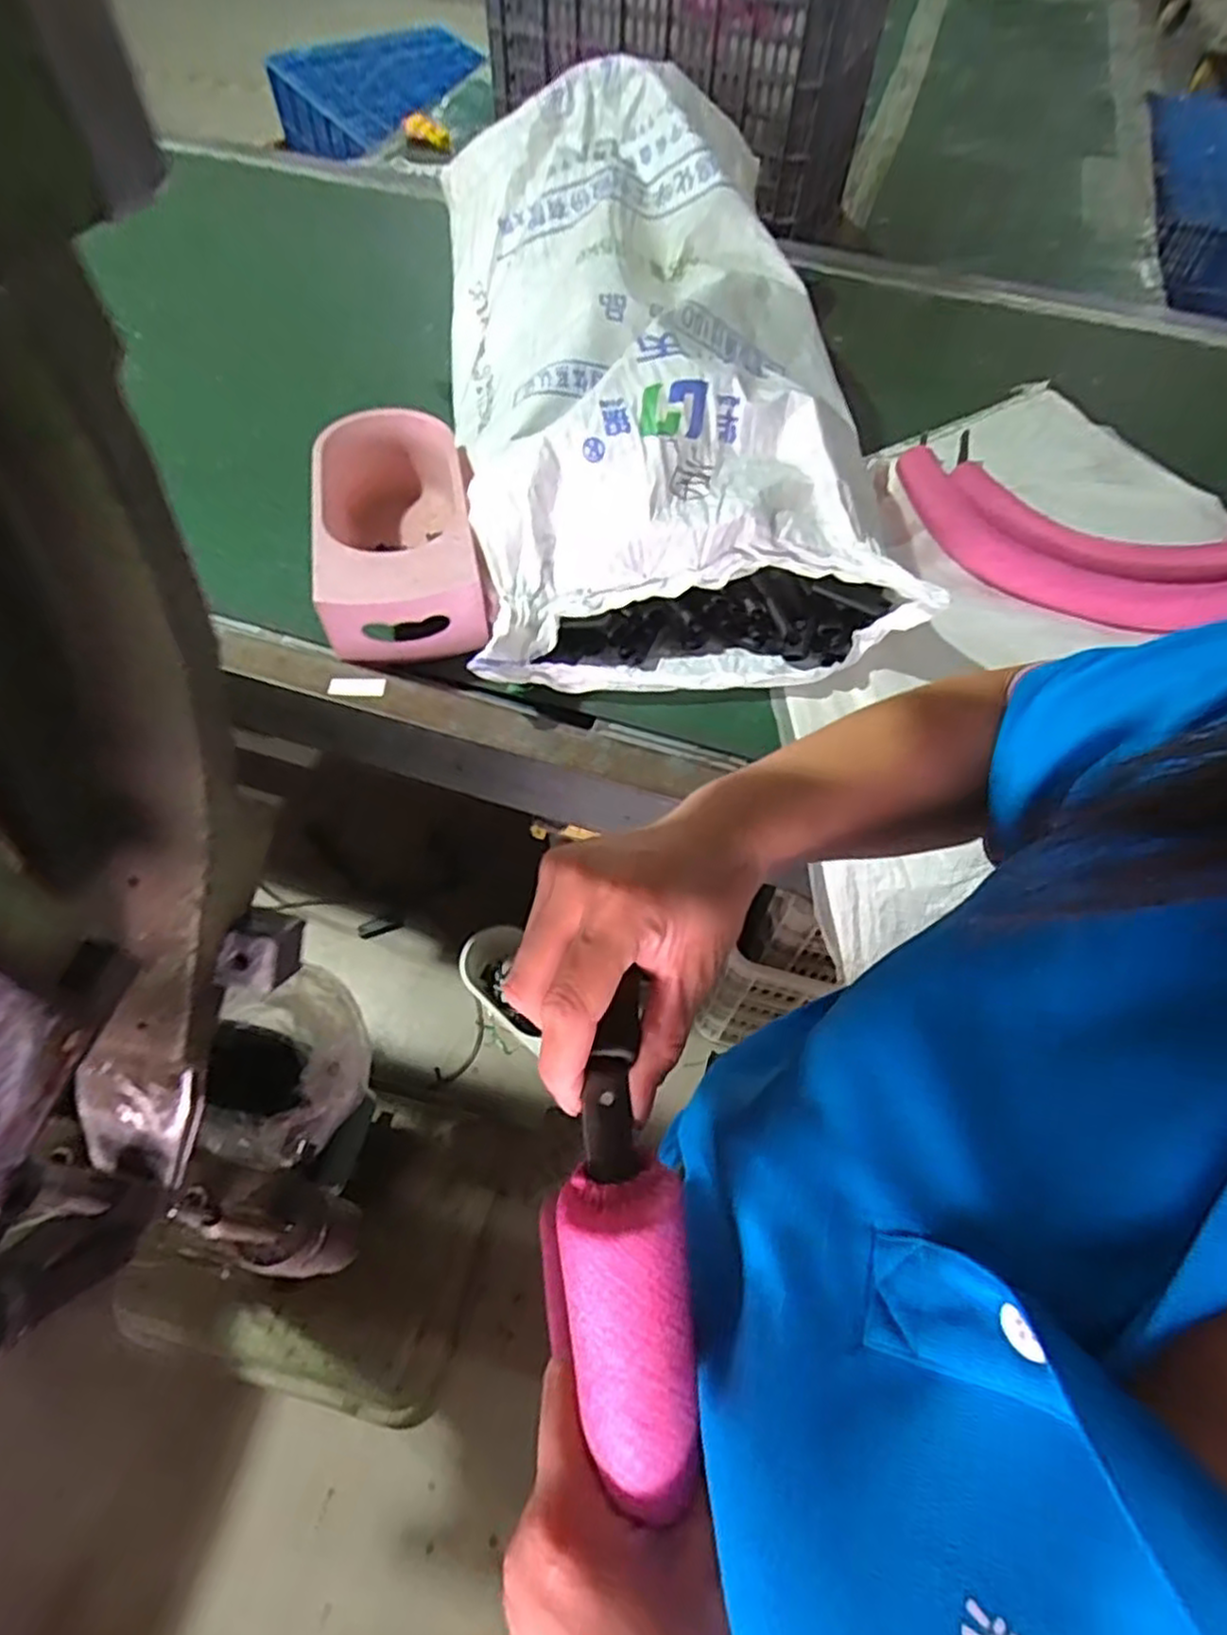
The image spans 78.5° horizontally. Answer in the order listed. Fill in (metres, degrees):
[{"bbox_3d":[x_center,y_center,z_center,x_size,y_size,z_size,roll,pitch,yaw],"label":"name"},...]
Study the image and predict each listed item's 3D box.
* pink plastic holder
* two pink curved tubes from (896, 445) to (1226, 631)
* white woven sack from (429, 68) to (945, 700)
[{"bbox_3d":[-0.223,-0.296,0.792,0.157,0.109,0.300,-10,60,-9],"label":"pink plastic holder"},{"bbox_3d":[0.597,-0.329,0.856,0.476,0.069,0.268,5,59,0],"label":"two pink curved tubes"},{"bbox_3d":[0.048,-0.523,0.868,0.475,0.242,0.838,-6,59,-7],"label":"white woven sack"}]

